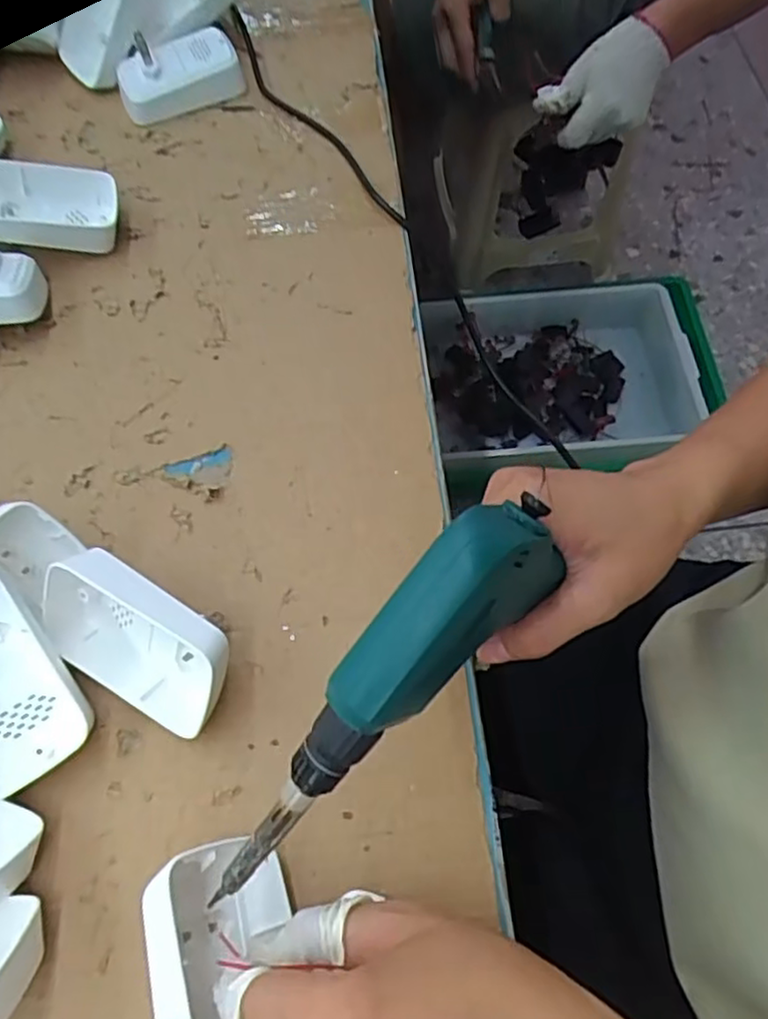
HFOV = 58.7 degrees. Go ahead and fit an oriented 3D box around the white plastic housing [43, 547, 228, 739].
[{"bbox_3d":[-0.116,0.062,0.321,0.100,0.058,0.050,29,69,15],"label":"white plastic housing"}]

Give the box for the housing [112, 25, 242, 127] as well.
[{"bbox_3d":[-0.155,-0.329,0.513,0.089,0.042,0.033,-20,65,-7],"label":"housing"}]

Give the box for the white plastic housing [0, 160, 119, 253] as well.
[{"bbox_3d":[-0.228,-0.201,0.452,0.095,0.028,0.054,2,56,-17],"label":"white plastic housing"}]

